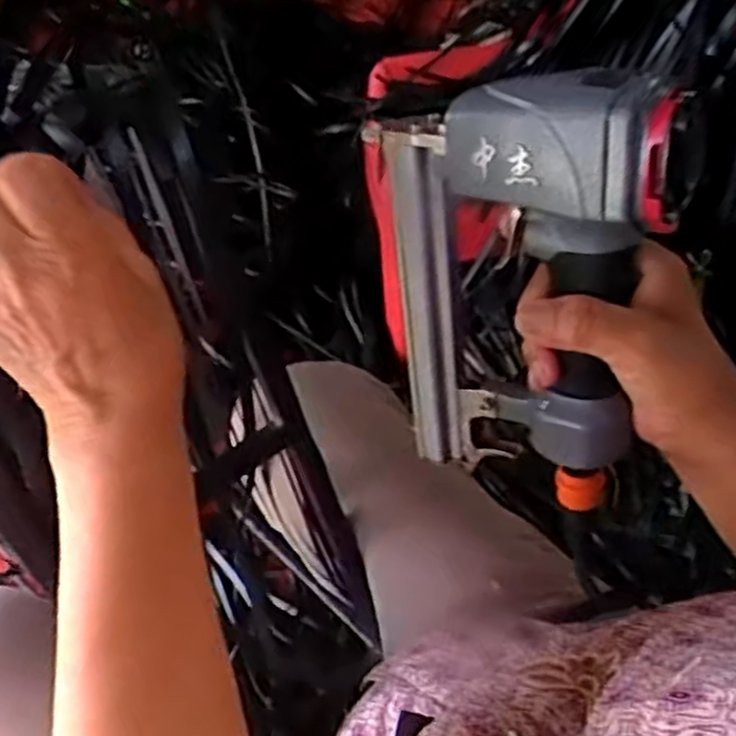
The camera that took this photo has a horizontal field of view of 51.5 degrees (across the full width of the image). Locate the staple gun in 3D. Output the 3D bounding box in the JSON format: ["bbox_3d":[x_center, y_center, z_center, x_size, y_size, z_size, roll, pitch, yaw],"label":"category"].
[{"bbox_3d":[0.072,-0.041,0.400,0.164,0.237,0.070,31,61,21],"label":"staple gun"}]

